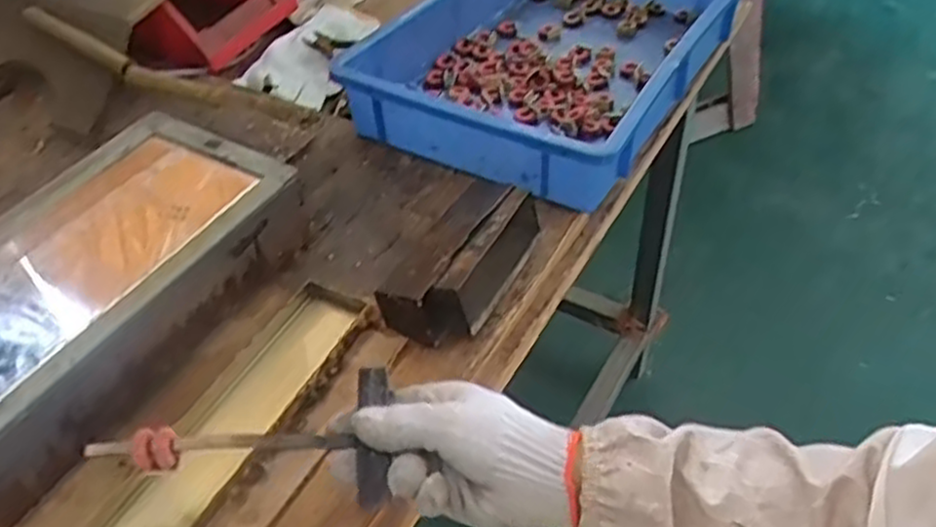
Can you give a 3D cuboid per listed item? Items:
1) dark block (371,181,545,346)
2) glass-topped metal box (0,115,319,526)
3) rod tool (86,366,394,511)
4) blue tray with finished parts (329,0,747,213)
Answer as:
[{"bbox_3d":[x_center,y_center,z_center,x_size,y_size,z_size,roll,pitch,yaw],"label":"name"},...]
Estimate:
[{"bbox_3d":[-0.004,-0.003,0.606,0.077,0.058,0.144,23,51,24],"label":"dark block"},{"bbox_3d":[-0.289,0.024,0.566,0.183,0.074,0.330,22,51,24],"label":"glass-topped metal box"},{"bbox_3d":[-0.133,0.104,0.463,0.171,0.013,0.090,-1,47,-5],"label":"rod tool"},{"bbox_3d":[0.093,-0.232,0.794,0.290,0.104,0.404,22,51,23],"label":"blue tray with finished parts"}]

